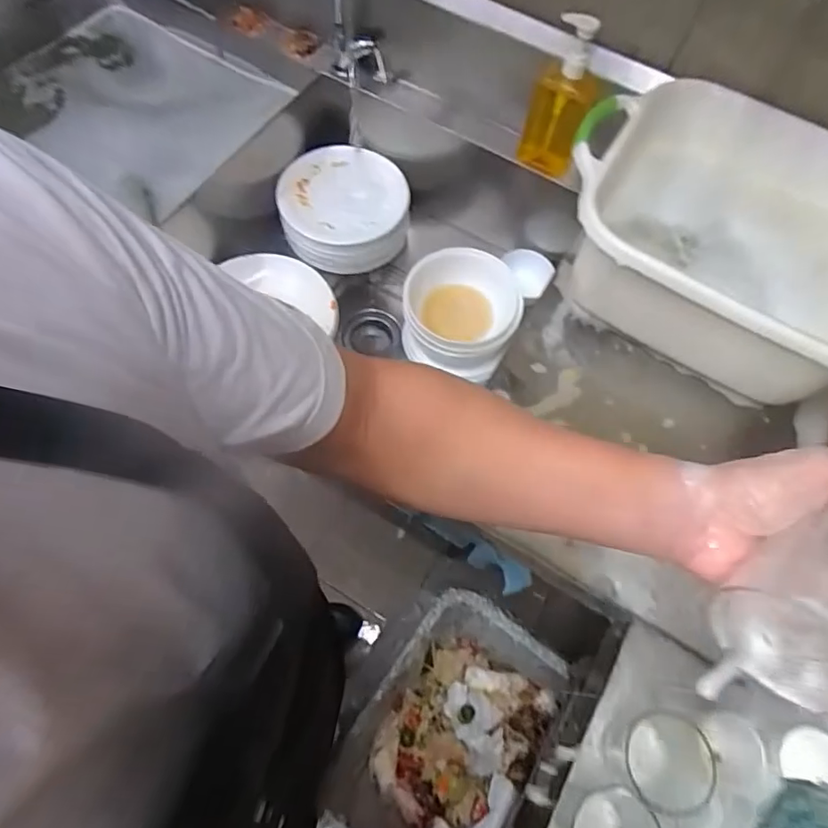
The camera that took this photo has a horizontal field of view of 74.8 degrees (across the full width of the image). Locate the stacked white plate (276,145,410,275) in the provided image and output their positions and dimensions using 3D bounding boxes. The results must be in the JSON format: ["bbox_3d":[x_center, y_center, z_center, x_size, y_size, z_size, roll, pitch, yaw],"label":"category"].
[{"bbox_3d":[-0.129,-0.384,1.016,0.231,0.078,0.221,1,66,-3],"label":"stacked white plate"}]

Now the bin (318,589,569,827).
[{"bbox_3d":[0.061,0.496,0.838,0.271,0.195,0.362,34,69,11],"label":"bin"}]

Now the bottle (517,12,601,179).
[{"bbox_3d":[0.219,-0.465,0.814,0.081,0.218,0.066,12,66,2],"label":"bottle"}]

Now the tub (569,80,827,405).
[{"bbox_3d":[0.424,-0.220,0.711,0.456,0.166,0.337,30,68,9],"label":"tub"}]

